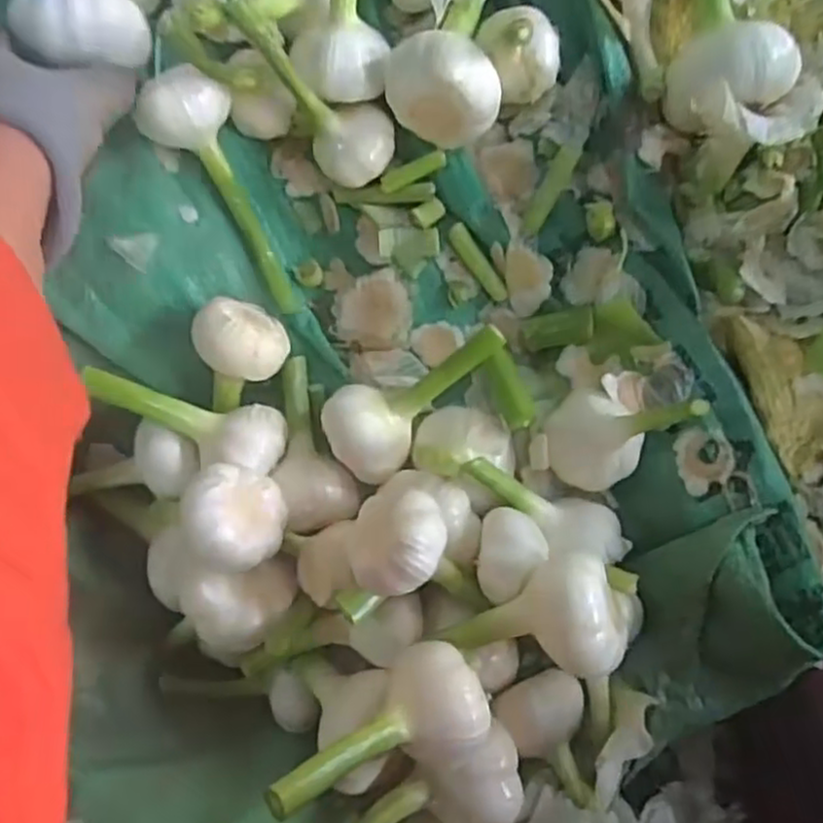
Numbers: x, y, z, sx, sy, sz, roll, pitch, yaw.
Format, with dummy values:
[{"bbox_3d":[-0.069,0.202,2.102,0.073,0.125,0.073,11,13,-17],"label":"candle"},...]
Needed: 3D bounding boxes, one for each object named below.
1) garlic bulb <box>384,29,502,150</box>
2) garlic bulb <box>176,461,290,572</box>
[{"bbox_3d":[0.017,-0.168,0.387,0.061,0.056,0.055,-2,93,6],"label":"garlic bulb"},{"bbox_3d":[-0.087,0.052,0.377,0.046,0.050,0.043,0,93,6],"label":"garlic bulb"}]

